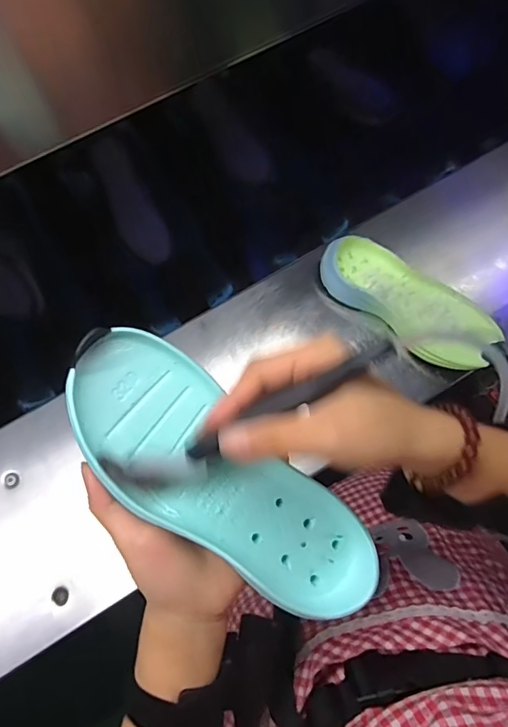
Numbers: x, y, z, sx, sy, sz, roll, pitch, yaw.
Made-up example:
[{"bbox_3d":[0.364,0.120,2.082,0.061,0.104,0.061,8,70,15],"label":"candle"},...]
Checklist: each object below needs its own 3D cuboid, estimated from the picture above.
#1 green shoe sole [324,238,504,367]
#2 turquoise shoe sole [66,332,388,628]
[{"bbox_3d":[0.185,-0.073,0.559,0.222,0.047,0.087,37,77,13],"label":"green shoe sole"},{"bbox_3d":[-0.019,0.069,0.269,0.208,0.034,0.081,42,76,-5],"label":"turquoise shoe sole"}]

